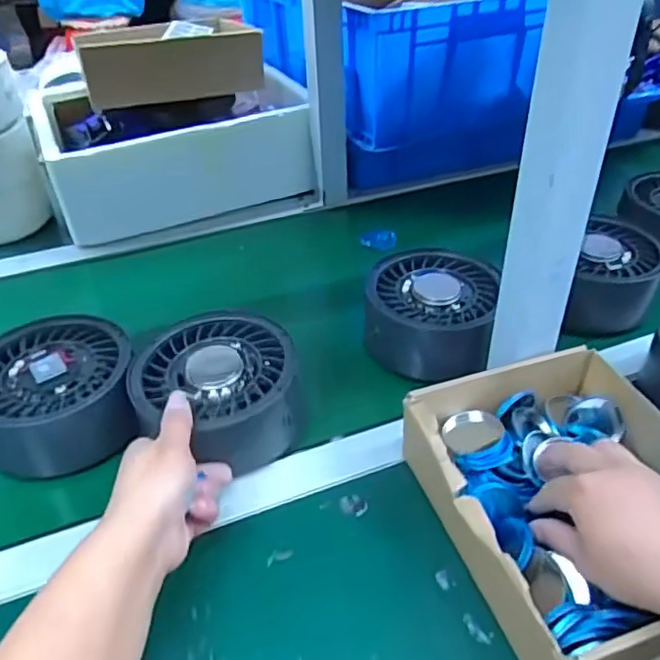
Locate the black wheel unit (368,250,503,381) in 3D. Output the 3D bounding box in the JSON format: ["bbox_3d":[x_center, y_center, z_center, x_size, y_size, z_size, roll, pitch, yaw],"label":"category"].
[{"bbox_3d":[0.103,-0.017,0.615,0.119,0.080,0.122,7,40,12],"label":"black wheel unit"}]

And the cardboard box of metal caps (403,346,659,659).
[{"bbox_3d":[0.173,0.117,0.437,0.181,0.079,0.220,-15,43,-12],"label":"cardboard box of metal caps"}]

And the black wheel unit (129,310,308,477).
[{"bbox_3d":[-0.098,0.052,0.531,0.132,0.076,0.127,-3,42,2],"label":"black wheel unit"}]

